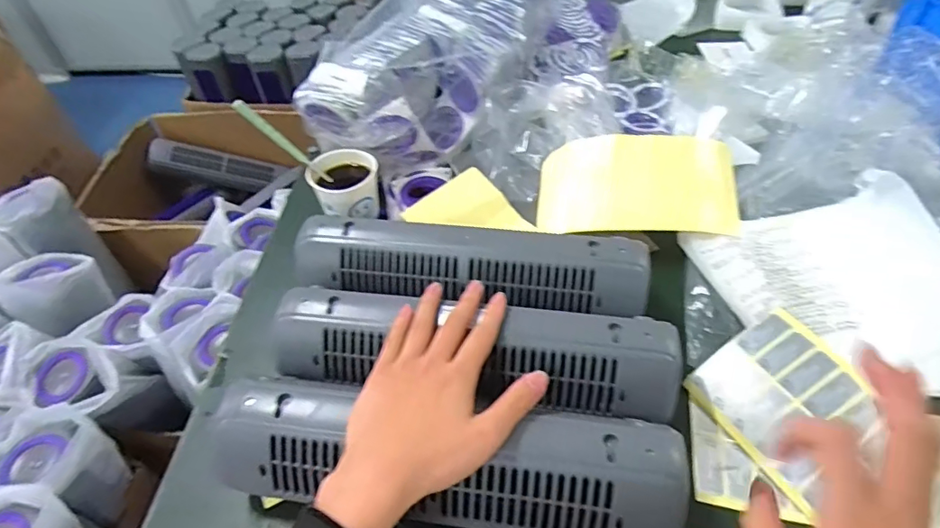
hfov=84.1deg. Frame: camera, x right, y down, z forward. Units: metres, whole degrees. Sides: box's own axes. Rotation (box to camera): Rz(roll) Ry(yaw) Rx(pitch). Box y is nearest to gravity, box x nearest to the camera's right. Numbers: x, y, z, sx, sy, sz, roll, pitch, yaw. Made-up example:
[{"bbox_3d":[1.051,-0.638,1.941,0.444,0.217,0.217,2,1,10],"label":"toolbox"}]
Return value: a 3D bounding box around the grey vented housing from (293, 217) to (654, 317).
[{"bbox_3d":[-0.002,-0.003,0.461,0.303,0.046,0.058,5,48,9],"label":"grey vented housing"}]

